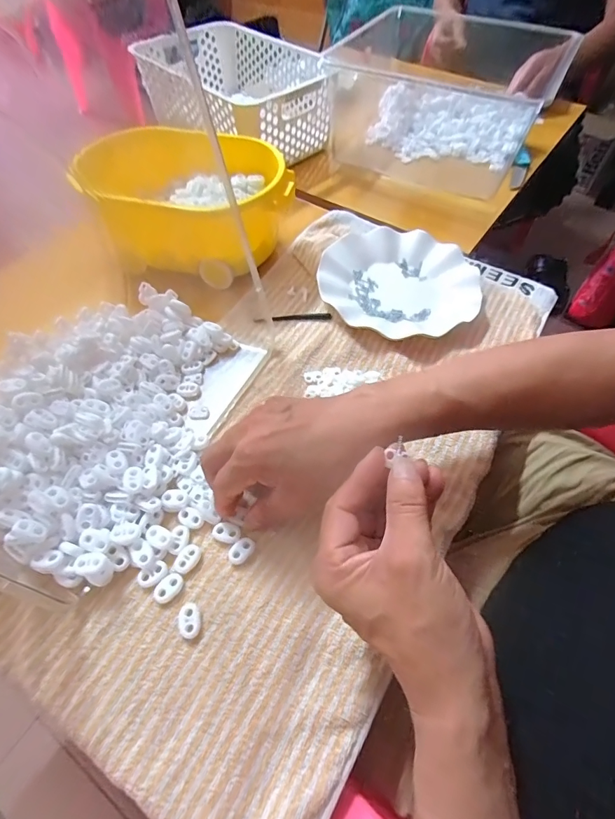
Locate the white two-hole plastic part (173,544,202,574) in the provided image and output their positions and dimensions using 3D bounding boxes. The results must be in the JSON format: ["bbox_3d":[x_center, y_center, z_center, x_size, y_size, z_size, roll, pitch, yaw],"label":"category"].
[{"bbox_3d":[-0.093,0.116,0.319,0.016,0.004,0.023,25,59,15],"label":"white two-hole plastic part"}]

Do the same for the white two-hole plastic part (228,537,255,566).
[{"bbox_3d":[-0.051,0.111,0.323,0.015,0.005,0.022,38,63,22],"label":"white two-hole plastic part"}]

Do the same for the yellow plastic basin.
[{"bbox_3d":[-0.142,-0.249,0.505,0.254,0.110,0.165,12,57,8],"label":"yellow plastic basin"}]

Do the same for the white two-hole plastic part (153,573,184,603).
[{"bbox_3d":[-0.104,0.134,0.308,0.022,0.004,0.016,-38,64,-23],"label":"white two-hole plastic part"}]

